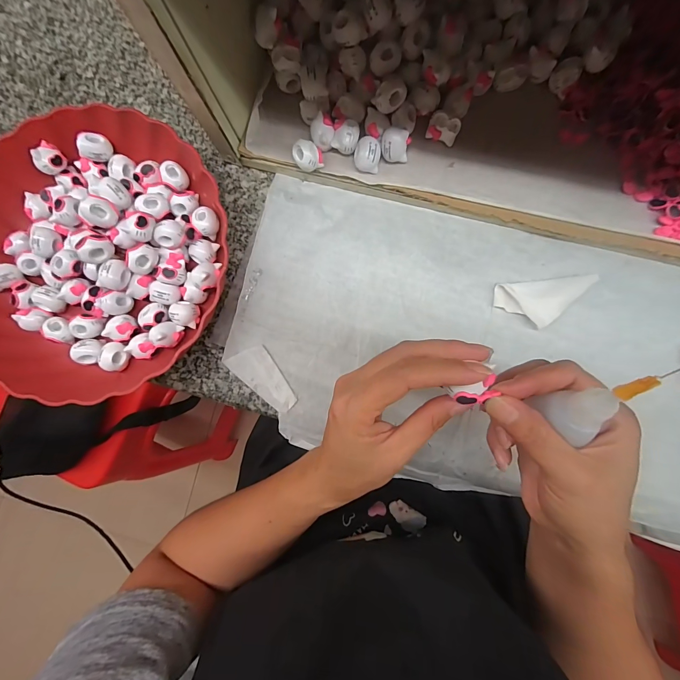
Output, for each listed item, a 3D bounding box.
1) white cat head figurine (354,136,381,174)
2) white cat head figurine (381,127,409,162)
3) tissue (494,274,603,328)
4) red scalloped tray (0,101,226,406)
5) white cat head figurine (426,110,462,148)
[{"bbox_3d":[0.022,-0.153,0.273,0.021,0.016,0.022,8,87,5],"label":"white cat head figurine"},{"bbox_3d":[0.044,-0.157,0.268,0.021,0.019,0.019,4,86,5],"label":"white cat head figurine"},{"bbox_3d":[0.170,-0.031,0.272,0.079,0.009,0.038,-5,86,4],"label":"tissue"},{"bbox_3d":[-0.212,-0.072,0.296,0.237,0.058,0.245,-6,86,4],"label":"red scalloped tray"},{"bbox_3d":[0.085,-0.173,0.273,0.024,0.019,0.016,23,88,6],"label":"white cat head figurine"}]

